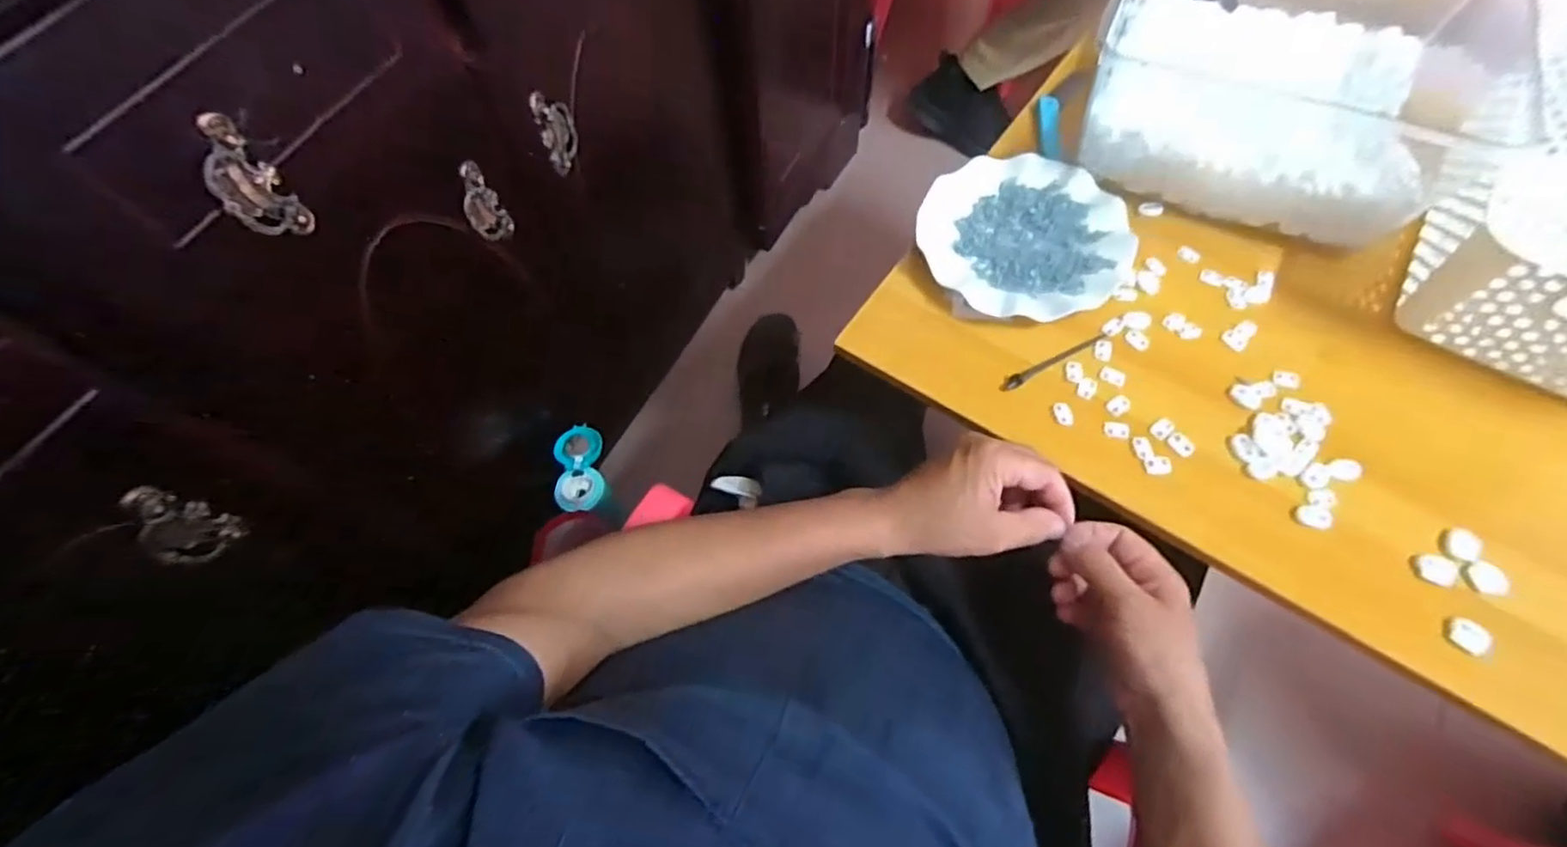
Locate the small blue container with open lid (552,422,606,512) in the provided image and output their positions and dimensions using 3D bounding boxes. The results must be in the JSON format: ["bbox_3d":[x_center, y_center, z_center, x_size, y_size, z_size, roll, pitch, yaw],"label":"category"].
[{"bbox_3d":[-0.266,0.058,0.863,0.060,0.022,0.114,-1,73,-19],"label":"small blue container with open lid"}]

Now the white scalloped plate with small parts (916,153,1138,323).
[{"bbox_3d":[0.216,-0.171,0.601,0.182,0.018,0.177,-1,63,2],"label":"white scalloped plate with small parts"}]

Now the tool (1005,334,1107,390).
[{"bbox_3d":[0.227,-0.053,0.555,0.101,0.004,0.010,-28,65,-11],"label":"tool"}]

